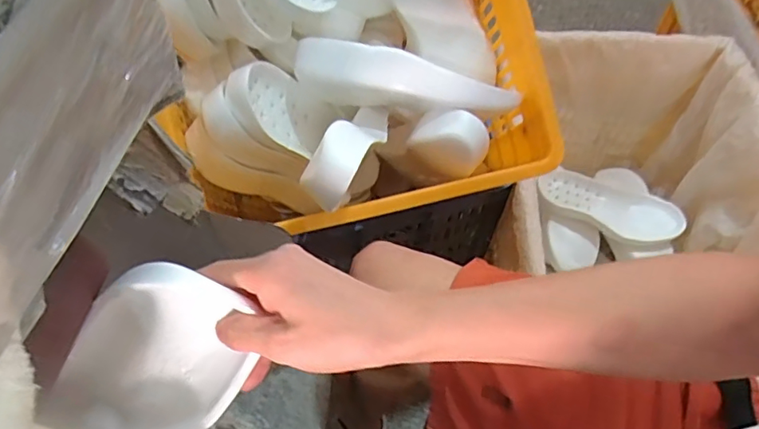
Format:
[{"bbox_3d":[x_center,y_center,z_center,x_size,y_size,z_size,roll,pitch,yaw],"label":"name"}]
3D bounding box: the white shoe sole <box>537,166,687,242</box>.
[{"bbox_3d":[0.475,-0.023,1.112,0.302,0.059,0.101,24,90,19],"label":"white shoe sole"}]

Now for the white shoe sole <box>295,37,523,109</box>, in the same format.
[{"bbox_3d":[0.031,-0.156,0.642,0.264,0.081,0.033,12,57,7],"label":"white shoe sole"}]

